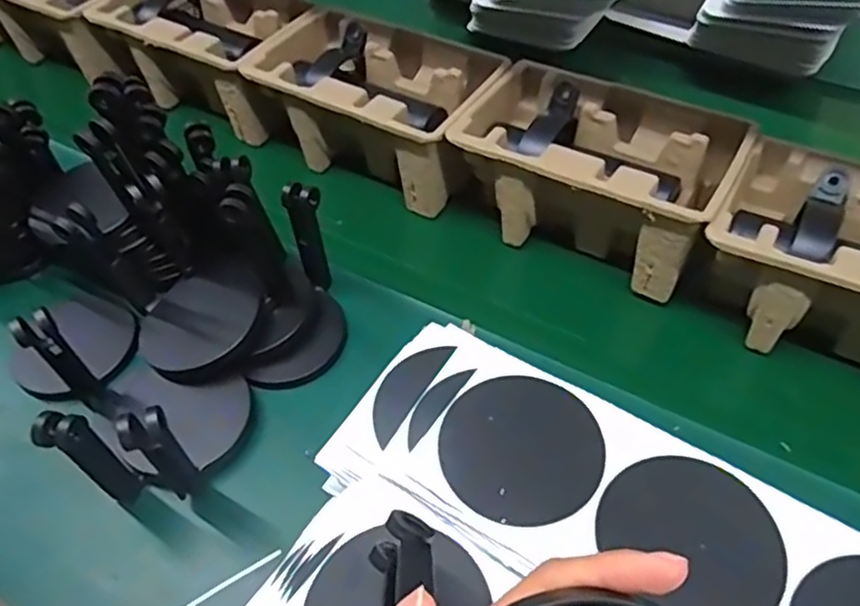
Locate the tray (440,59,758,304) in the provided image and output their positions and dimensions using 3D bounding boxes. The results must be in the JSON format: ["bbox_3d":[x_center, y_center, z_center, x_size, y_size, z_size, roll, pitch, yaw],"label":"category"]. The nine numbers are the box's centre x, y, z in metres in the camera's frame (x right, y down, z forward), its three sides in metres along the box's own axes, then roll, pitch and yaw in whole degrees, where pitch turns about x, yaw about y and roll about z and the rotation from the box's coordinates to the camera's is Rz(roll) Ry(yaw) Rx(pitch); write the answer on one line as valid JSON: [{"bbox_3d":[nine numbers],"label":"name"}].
[{"bbox_3d":[0.136,-0.113,0.594,0.230,0.112,0.140,24,51,19],"label":"tray"}]

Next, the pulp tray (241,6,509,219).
[{"bbox_3d":[-0.056,-0.192,0.667,0.230,0.102,0.137,23,50,18],"label":"pulp tray"}]

